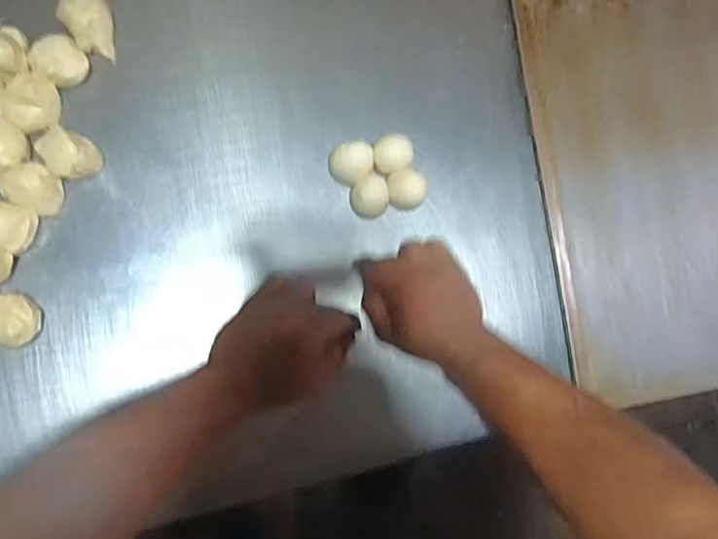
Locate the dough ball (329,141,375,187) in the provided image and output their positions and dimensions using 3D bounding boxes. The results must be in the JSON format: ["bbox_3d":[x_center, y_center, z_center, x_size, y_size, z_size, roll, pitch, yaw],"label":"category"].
[{"bbox_3d":[-0.007,-0.099,0.520,0.040,0.037,0.035,-31,90,-10],"label":"dough ball"}]

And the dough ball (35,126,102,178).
[{"bbox_3d":[-0.250,-0.100,0.476,0.040,0.034,0.041,1,85,-9],"label":"dough ball"}]

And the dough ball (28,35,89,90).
[{"bbox_3d":[-0.260,-0.180,0.482,0.044,0.033,0.037,-34,91,-10],"label":"dough ball"}]

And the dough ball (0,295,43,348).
[{"bbox_3d":[-0.287,0.042,0.455,0.034,0.034,0.041,-2,86,-9],"label":"dough ball"}]

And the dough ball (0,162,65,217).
[{"bbox_3d":[-0.277,-0.070,0.469,0.046,0.028,0.037,28,82,-6],"label":"dough ball"}]

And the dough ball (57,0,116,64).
[{"bbox_3d":[-0.239,-0.218,0.493,0.040,0.033,0.055,-32,91,-10],"label":"dough ball"}]

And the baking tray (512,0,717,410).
[{"bbox_3d":[0.341,-0.099,0.584,0.315,0.016,0.445,-8,87,-9],"label":"baking tray"}]

